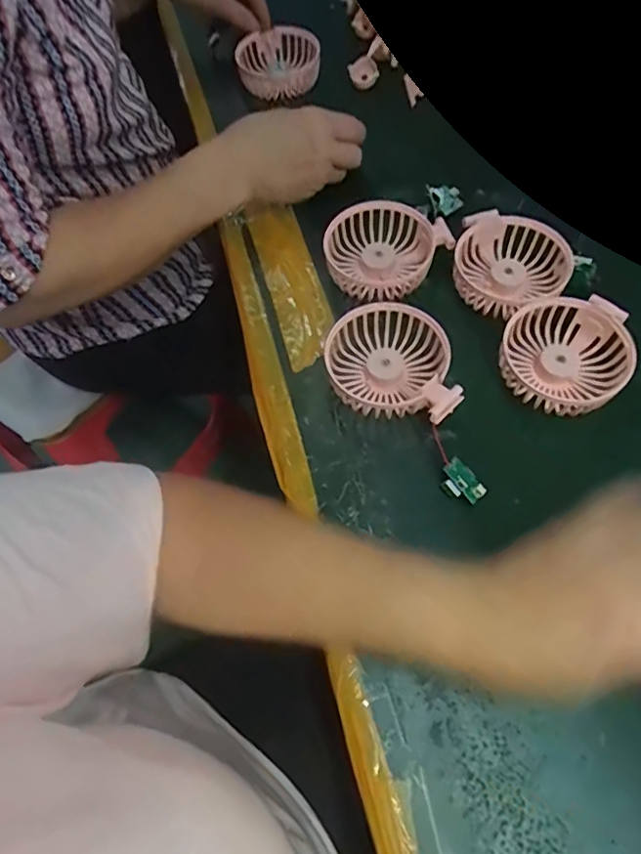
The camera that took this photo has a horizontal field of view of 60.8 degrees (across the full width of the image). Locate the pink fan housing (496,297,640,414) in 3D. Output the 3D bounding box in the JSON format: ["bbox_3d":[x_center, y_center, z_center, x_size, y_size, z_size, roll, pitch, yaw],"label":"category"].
[{"bbox_3d":[0.184,-0.055,0.409,0.086,0.031,0.094,32,68,18],"label":"pink fan housing"}]

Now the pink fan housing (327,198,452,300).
[{"bbox_3d":[0.053,-0.150,0.465,0.086,0.034,0.091,38,70,20],"label":"pink fan housing"}]

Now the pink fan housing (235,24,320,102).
[{"bbox_3d":[-0.047,-0.405,0.607,0.088,0.035,0.087,-8,66,-4],"label":"pink fan housing"}]

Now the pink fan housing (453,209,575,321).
[{"bbox_3d":[0.155,-0.130,0.448,0.088,0.031,0.084,-1,62,2],"label":"pink fan housing"}]

